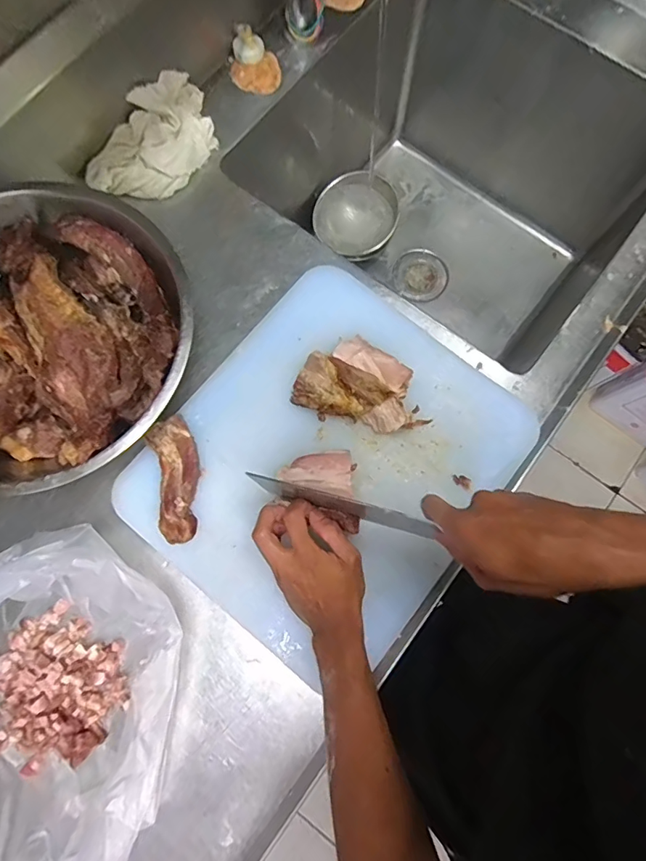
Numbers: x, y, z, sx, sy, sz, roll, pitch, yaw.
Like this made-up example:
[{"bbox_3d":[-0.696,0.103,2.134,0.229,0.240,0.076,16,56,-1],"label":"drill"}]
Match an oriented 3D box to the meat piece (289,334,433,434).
[{"bbox_3d":[0.047,-0.051,0.542,0.143,0.038,0.101,25,78,5],"label":"meat piece"}]

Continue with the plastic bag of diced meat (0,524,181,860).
[{"bbox_3d":[-0.255,0.252,0.444,0.218,0.125,0.291,10,78,1],"label":"plastic bag of diced meat"}]

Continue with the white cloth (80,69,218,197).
[{"bbox_3d":[-0.217,-0.382,0.623,0.092,0.062,0.197,41,80,8],"label":"white cloth"}]

